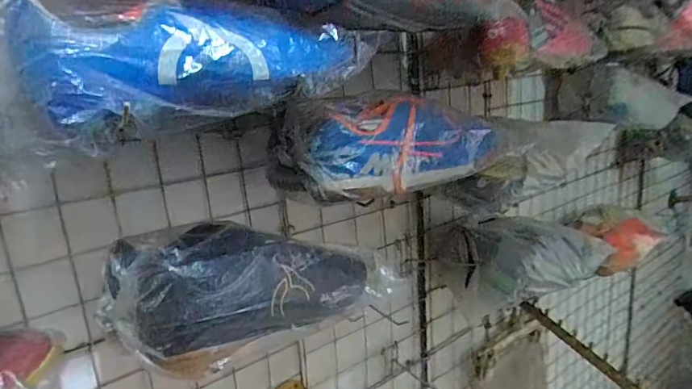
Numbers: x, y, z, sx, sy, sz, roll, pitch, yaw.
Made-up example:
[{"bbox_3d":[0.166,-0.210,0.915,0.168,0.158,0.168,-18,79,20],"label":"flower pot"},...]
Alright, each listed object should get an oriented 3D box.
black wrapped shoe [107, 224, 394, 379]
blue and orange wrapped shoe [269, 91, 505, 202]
[{"bbox_3d":[-0.084,0.073,0.435,0.248,0.097,0.092,-12,16,-31],"label":"black wrapped shoe"},{"bbox_3d":[0.050,-0.058,0.485,0.247,0.090,0.074,-12,16,-30],"label":"blue and orange wrapped shoe"}]

